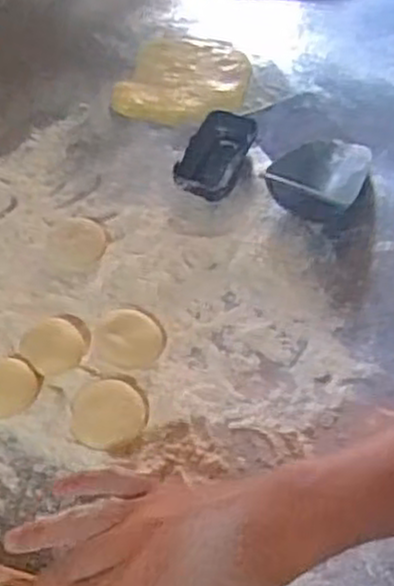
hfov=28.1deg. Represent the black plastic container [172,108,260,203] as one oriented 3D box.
[{"bbox_3d":[0.017,-0.133,0.745,0.054,0.023,0.123,16,52,9],"label":"black plastic container"}]

